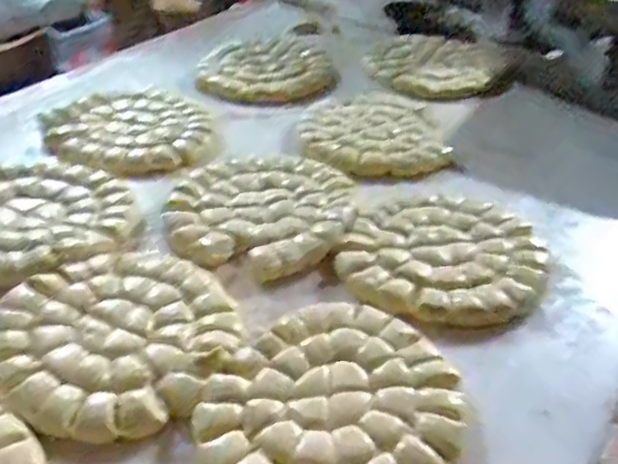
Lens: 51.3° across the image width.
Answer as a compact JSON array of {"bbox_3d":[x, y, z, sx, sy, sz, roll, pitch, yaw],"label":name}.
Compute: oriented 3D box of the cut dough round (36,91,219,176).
[{"bbox_3d":[-0.309,-0.181,1.123,0.319,0.033,0.248,30,44,31],"label":"cut dough round"}]

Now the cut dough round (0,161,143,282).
[{"bbox_3d":[-0.390,-0.021,0.900,0.265,0.026,0.273,2,37,-2],"label":"cut dough round"}]

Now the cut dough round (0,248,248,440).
[{"bbox_3d":[-0.216,0.108,0.725,0.266,0.032,0.268,2,37,-2],"label":"cut dough round"}]

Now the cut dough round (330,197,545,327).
[{"bbox_3d":[0.183,0.030,0.865,0.260,0.022,0.254,2,37,-2],"label":"cut dough round"}]

